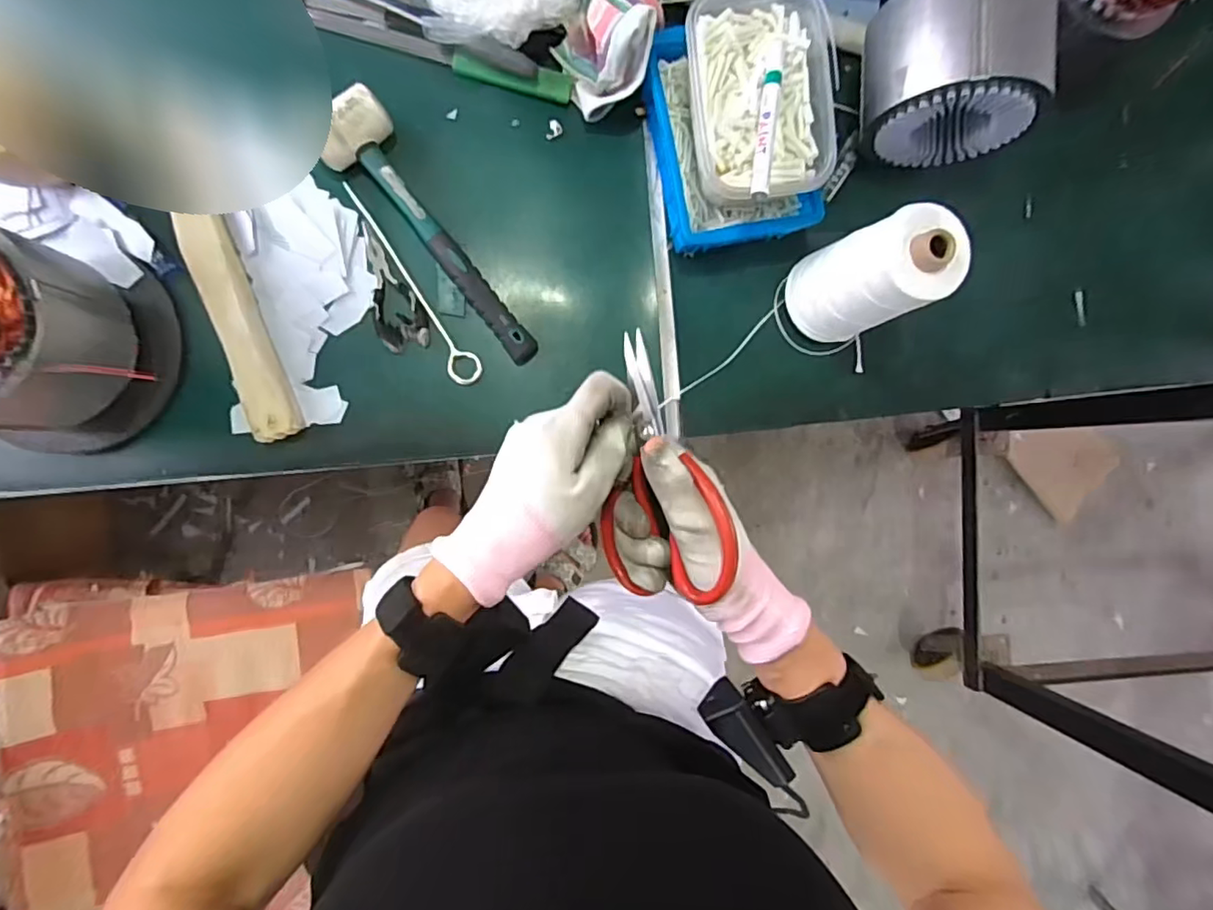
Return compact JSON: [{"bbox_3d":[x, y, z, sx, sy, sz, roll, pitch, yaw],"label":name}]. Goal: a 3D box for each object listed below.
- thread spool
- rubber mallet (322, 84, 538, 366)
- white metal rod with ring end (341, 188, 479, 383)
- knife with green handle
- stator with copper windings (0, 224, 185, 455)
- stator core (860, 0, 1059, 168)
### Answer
[{"bbox_3d":[0.237,-0.162,0.541,0.079,0.167,0.091,-24,93,-6],"label":"thread spool"},{"bbox_3d":[-0.164,-0.213,0.561,0.073,0.044,0.291,-40,95,-5],"label":"rubber mallet"},{"bbox_3d":[-0.195,-0.161,0.571,0.032,0.004,0.217,-37,97,-3],"label":"white metal rod with ring end"},{"bbox_3d":[-0.157,-0.389,0.569,0.250,0.017,0.029,11,89,-7],"label":"knife with green handle"},{"bbox_3d":[-0.474,-0.091,0.461,0.161,0.180,0.169,2,90,-7],"label":"stator with copper windings"},{"bbox_3d":[0.320,-0.357,0.543,0.144,0.146,0.110,4,90,-7],"label":"stator core"}]

